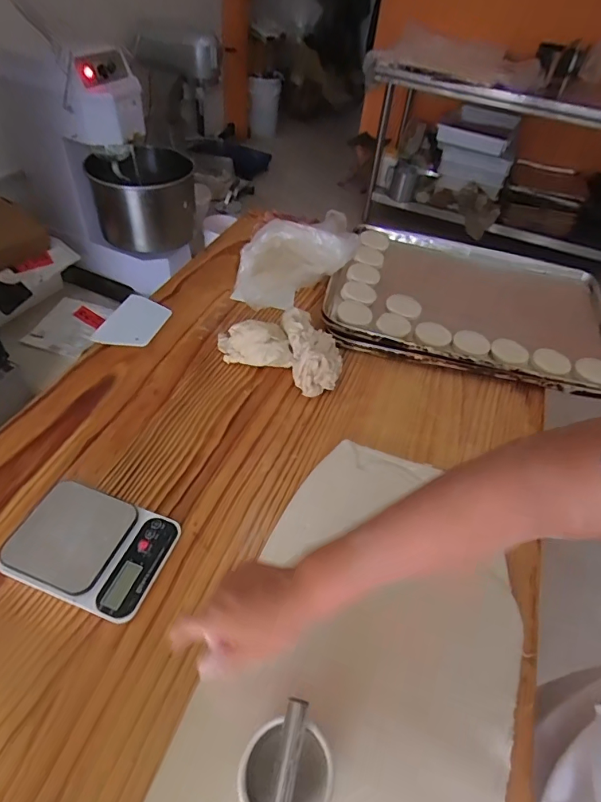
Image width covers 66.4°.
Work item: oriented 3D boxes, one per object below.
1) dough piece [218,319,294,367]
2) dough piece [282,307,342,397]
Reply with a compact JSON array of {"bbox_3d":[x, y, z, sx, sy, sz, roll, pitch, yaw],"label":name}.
[{"bbox_3d":[-0.081,-0.102,0.810,0.133,0.071,0.096,4,48,-4],"label":"dough piece"},{"bbox_3d":[0.021,-0.093,0.805,0.088,0.069,0.155,-5,49,-11],"label":"dough piece"}]

